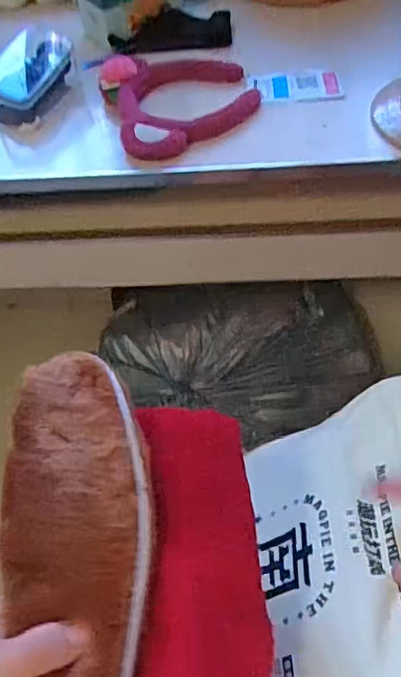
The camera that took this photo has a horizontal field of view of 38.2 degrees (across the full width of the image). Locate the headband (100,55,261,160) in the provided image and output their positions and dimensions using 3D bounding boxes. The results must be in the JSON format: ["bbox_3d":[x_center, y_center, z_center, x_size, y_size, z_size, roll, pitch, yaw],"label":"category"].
[{"bbox_3d":[-0.021,-0.266,0.651,0.157,0.050,0.150,-2,53,3],"label":"headband"}]

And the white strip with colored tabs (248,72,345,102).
[{"bbox_3d":[0.111,-0.289,0.665,0.101,0.008,0.053,-6,58,-2],"label":"white strip with colored tabs"}]

